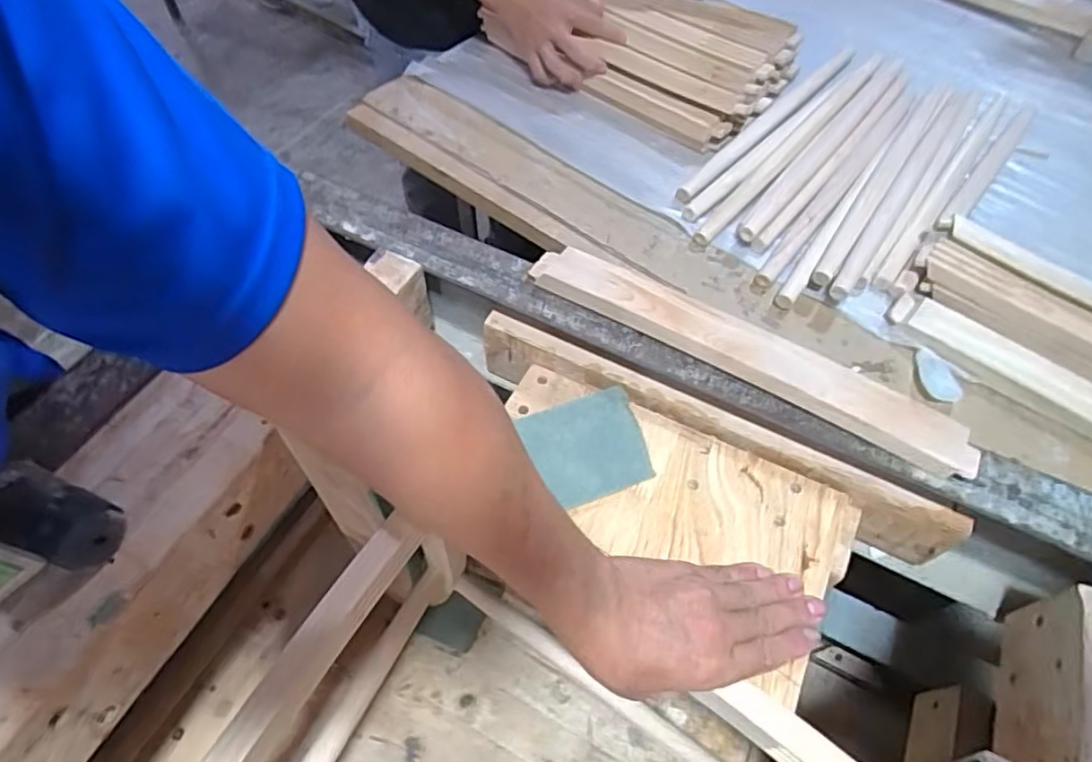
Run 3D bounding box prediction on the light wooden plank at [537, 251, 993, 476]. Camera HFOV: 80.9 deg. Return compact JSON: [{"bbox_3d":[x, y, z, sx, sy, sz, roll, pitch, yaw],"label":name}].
[{"bbox_3d":[0.165,-0.032,0.551,0.389,0.027,0.051,28,60,15],"label":"light wooden plank"}]

